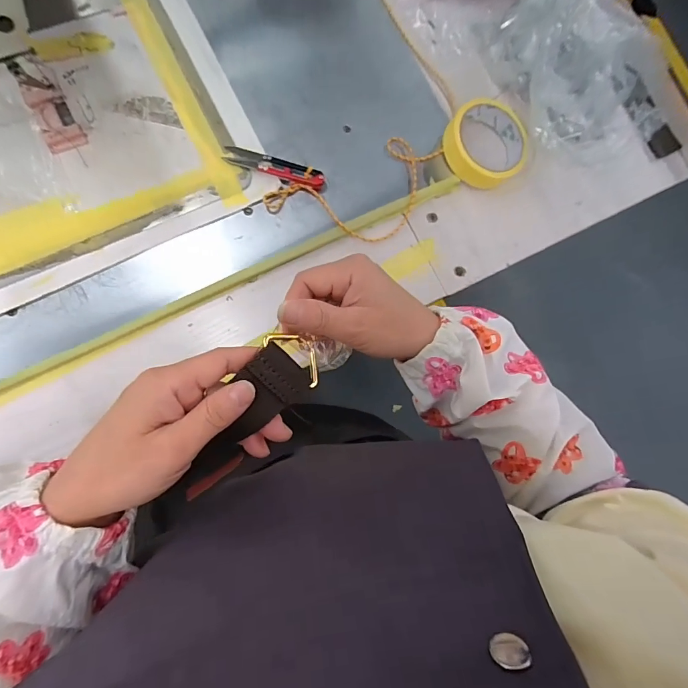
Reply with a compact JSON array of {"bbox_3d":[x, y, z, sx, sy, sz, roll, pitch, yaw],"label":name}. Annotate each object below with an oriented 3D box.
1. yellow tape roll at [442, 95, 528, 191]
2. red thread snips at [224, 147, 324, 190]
[{"bbox_3d":[0.163,-0.226,0.441,0.094,0.033,0.087,1,84,-8],"label":"yellow tape roll"},{"bbox_3d":[-0.071,-0.186,0.409,0.103,0.008,0.021,16,82,-6],"label":"red thread snips"}]

